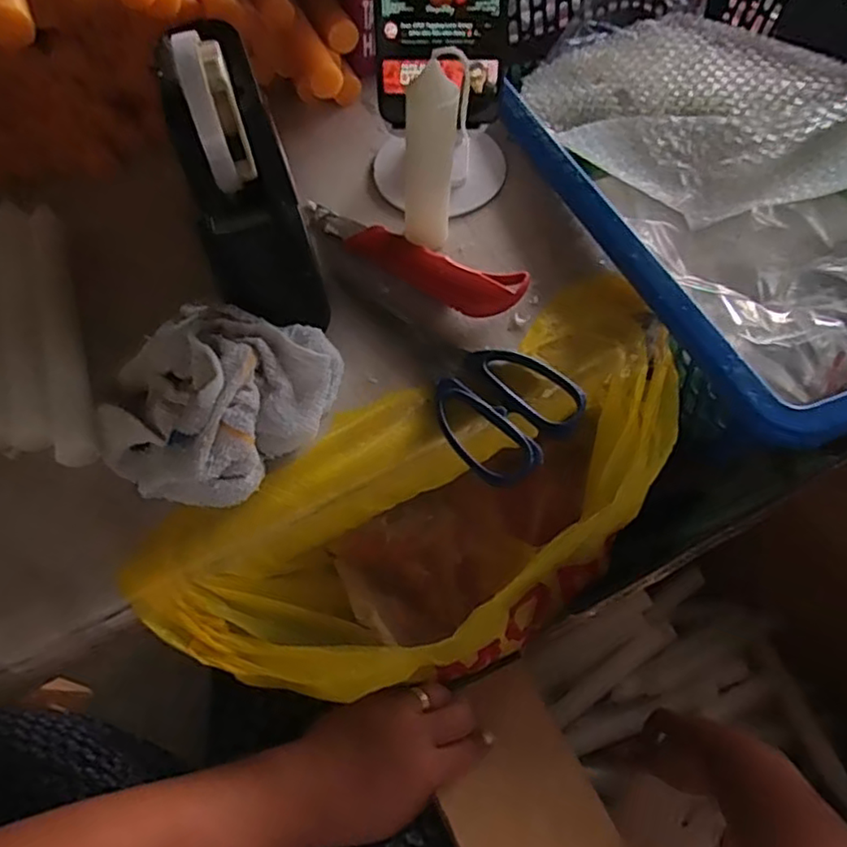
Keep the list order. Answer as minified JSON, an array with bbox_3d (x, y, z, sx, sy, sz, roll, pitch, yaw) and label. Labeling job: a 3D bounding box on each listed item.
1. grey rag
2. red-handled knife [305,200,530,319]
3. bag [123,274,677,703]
[{"bbox_3d":[-0.122,-0.010,0.349,0.134,0.054,0.103,3,65,4],"label":"grey rag"},{"bbox_3d":[-0.014,-0.111,0.415,0.168,0.018,0.033,27,69,14],"label":"red-handled knife"},{"bbox_3d":[0.020,0.080,0.430,0.341,0.188,0.146,-28,67,-11],"label":"bag"}]

